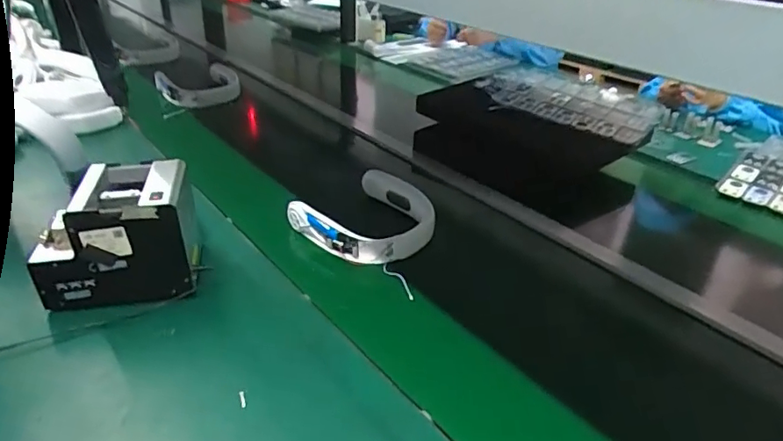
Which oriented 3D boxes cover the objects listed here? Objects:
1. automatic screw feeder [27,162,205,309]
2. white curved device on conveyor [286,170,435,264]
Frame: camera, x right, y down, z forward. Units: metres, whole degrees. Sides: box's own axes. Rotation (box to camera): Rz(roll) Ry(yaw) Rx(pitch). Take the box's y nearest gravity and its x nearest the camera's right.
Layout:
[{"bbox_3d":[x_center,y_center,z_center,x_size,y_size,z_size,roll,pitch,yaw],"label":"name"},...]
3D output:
[{"bbox_3d":[-0.353,0.018,0.695,0.175,0.146,0.135,-6,35,-8],"label":"automatic screw feeder"},{"bbox_3d":[-0.030,-0.008,0.851,0.197,0.051,0.192,28,44,34],"label":"white curved device on conveyor"}]

